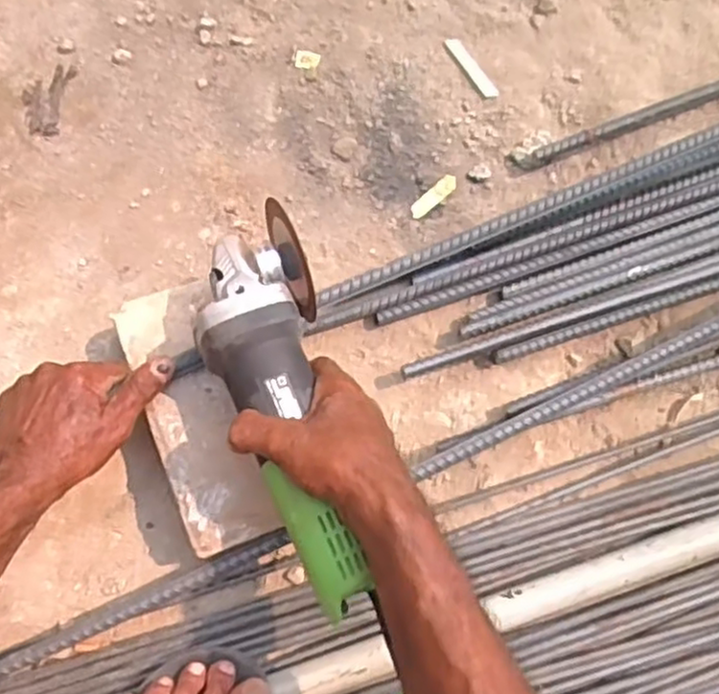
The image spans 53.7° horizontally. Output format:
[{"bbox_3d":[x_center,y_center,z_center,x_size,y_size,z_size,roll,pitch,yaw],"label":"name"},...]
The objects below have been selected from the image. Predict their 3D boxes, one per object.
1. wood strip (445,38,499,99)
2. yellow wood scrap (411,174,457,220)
[{"bbox_3d":[0.112,-0.277,0.708,0.015,0.007,0.073,-34,81,-8],"label":"wood strip"},{"bbox_3d":[0.072,-0.145,0.689,0.052,0.005,0.015,-41,82,6],"label":"yellow wood scrap"}]

